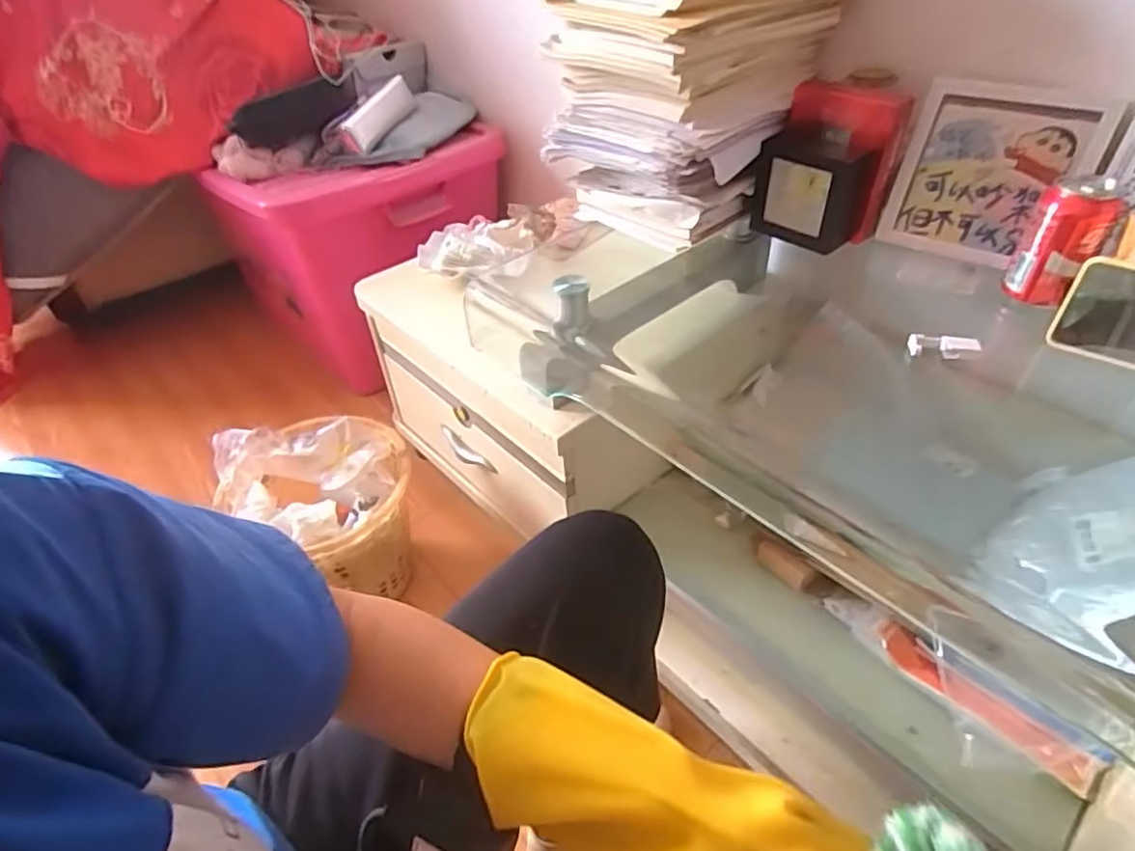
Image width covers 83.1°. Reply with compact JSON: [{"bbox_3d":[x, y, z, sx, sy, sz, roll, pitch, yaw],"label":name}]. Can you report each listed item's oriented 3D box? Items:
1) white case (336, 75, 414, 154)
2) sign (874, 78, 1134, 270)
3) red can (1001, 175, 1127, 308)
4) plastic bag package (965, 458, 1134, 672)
[{"bbox_3d":[-0.370,-0.603,1.249,0.038,0.062,0.185,2,52,45],"label":"white case"},{"bbox_3d":[0.447,-0.263,0.682,0.174,0.169,0.012,26,29,28],"label":"sign"},{"bbox_3d":[0.470,-0.172,0.606,0.065,0.106,0.060,28,50,30],"label":"red can"},{"bbox_3d":[0.541,0.115,0.638,0.030,0.239,0.258,50,45,-9],"label":"plastic bag package"}]

